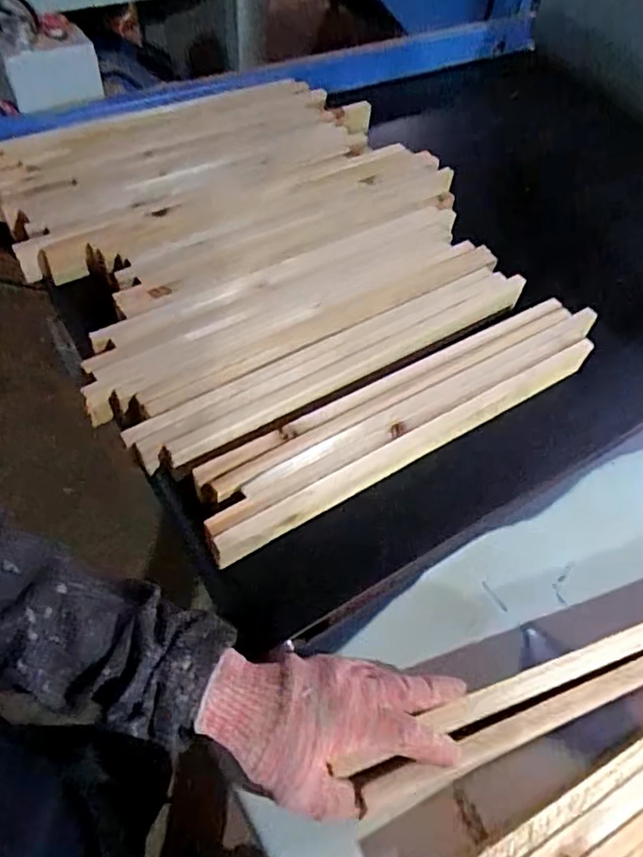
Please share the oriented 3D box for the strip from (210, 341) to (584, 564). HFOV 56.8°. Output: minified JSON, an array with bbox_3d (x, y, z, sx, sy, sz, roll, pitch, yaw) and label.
[{"bbox_3d":[0.113,0.014,0.634,0.495,0.051,0.019,-27,61,-22],"label":"strip"}]

